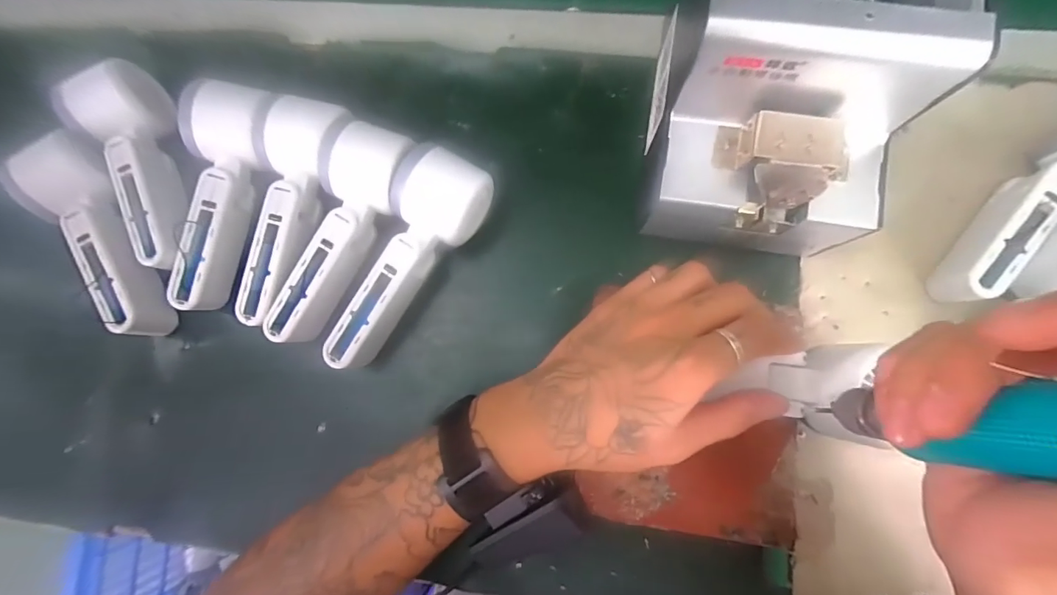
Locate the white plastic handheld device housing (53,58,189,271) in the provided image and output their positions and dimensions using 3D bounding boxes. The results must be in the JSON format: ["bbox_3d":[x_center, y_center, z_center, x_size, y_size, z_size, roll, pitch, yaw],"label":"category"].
[{"bbox_3d":[-0.284,-0.098,0.332,0.042,0.054,0.166,-29,80,-1],"label":"white plastic handheld device housing"}]

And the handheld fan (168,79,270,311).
[{"bbox_3d":[-0.220,-0.066,0.323,0.051,0.046,0.165,7,82,5],"label":"handheld fan"}]

